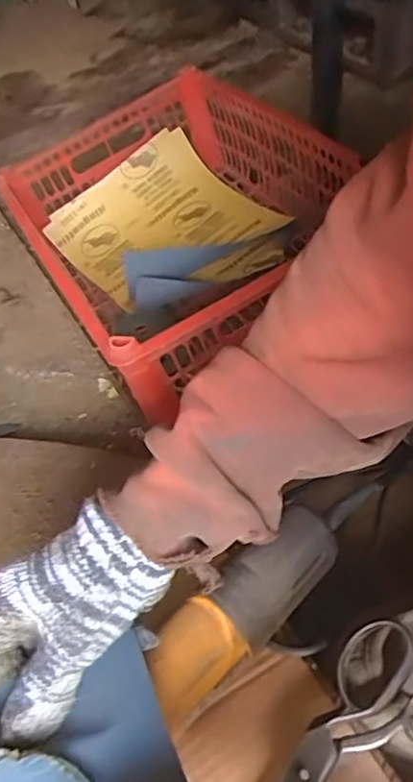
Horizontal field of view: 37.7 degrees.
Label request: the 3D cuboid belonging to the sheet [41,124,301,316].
[{"bbox_3d":[-0.047,-0.222,0.810,0.246,0.101,0.264,-29,48,-23],"label":"sheet"}]

